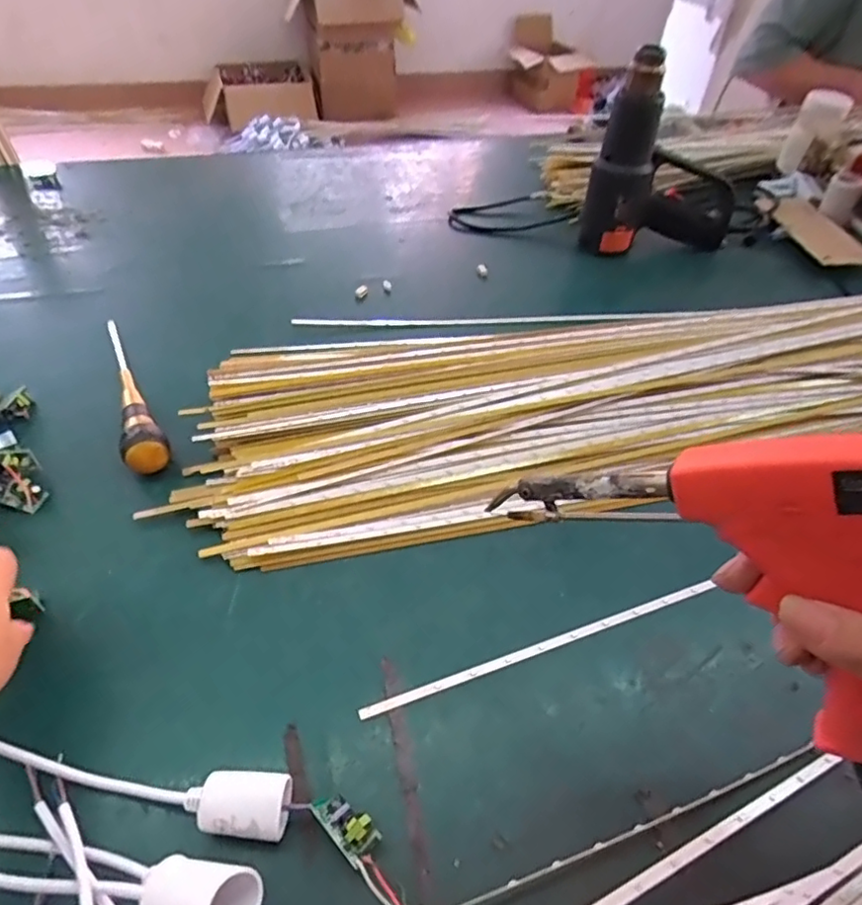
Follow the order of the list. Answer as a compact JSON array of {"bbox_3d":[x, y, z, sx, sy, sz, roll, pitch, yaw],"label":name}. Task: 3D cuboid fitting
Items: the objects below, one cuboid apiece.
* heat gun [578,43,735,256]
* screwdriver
[{"bbox_3d":[0.283,-0.340,0.712,0.179,0.212,0.065,-8,48,-10],"label":"heat gun"},{"bbox_3d":[-0.288,-0.065,0.551,0.035,0.035,0.236,-23,52,-22],"label":"screwdriver"}]

